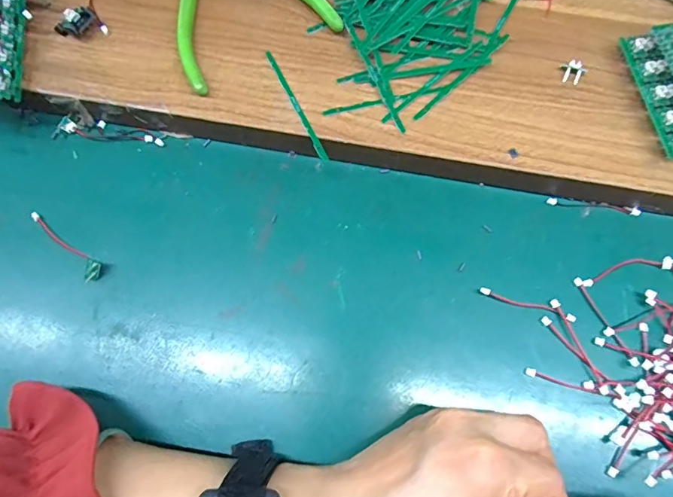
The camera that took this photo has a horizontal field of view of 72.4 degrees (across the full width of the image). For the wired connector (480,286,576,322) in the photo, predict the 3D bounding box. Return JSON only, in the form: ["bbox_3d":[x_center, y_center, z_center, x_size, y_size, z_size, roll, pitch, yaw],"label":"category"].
[{"bbox_3d":[0.115,0.033,0.276,0.057,0.004,0.005,17,72,5],"label":"wired connector"}]

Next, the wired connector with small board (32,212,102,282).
[{"bbox_3d":[-0.172,-0.001,0.289,0.063,0.007,0.013,36,75,10],"label":"wired connector with small board"}]

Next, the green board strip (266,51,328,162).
[{"bbox_3d":[-0.026,-0.091,0.290,0.004,0.004,0.085,-26,74,-9],"label":"green board strip"}]

